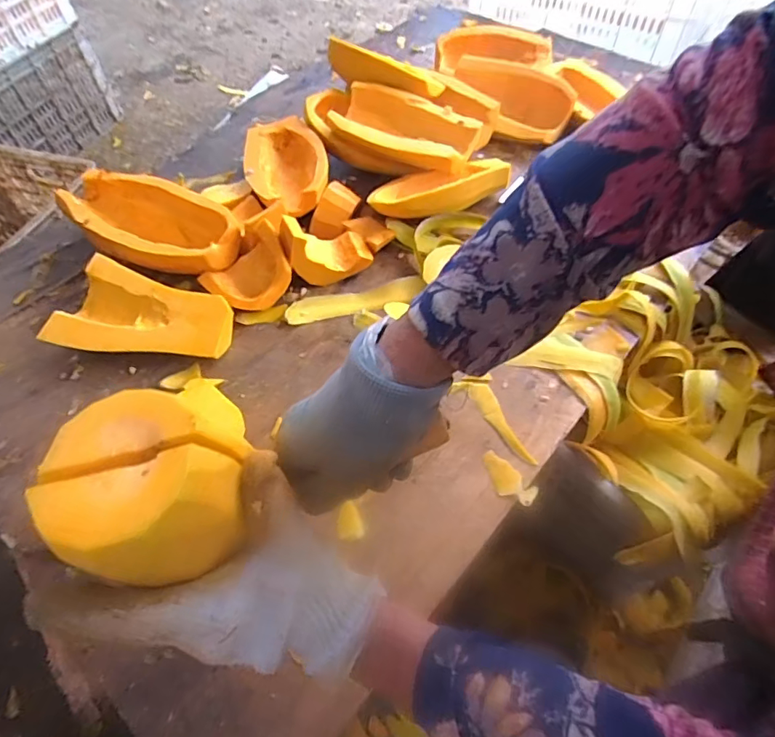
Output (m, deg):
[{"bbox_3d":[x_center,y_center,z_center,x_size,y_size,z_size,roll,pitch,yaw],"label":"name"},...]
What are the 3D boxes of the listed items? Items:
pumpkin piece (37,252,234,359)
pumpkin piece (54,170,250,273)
[{"bbox_3d":[-0.282,-0.067,0.566,0.202,0.055,0.100,2,56,5],"label":"pumpkin piece"},{"bbox_3d":[-0.305,-0.184,0.635,0.263,0.058,0.120,21,60,18],"label":"pumpkin piece"}]

